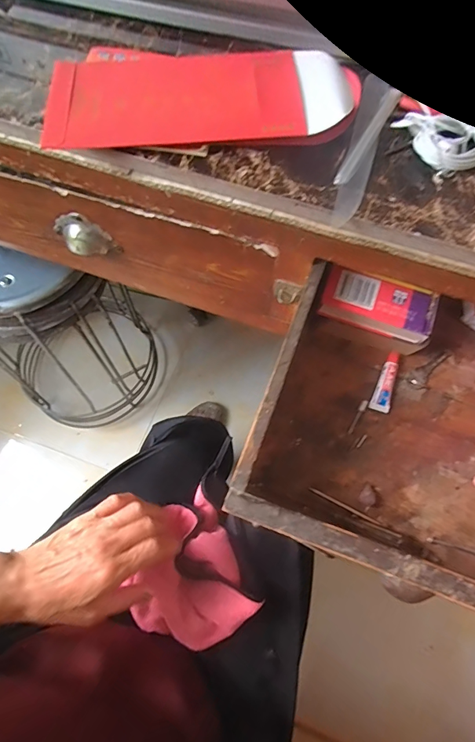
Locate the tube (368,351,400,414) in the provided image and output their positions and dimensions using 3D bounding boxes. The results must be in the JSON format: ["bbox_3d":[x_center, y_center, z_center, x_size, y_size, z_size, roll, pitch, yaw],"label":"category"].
[{"bbox_3d":[0.154,0.011,0.409,0.019,0.009,0.063,18,86,6],"label":"tube"}]

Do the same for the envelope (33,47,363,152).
[{"bbox_3d":[-0.023,-0.191,0.272,0.201,0.012,0.104,-2,66,1],"label":"envelope"}]

